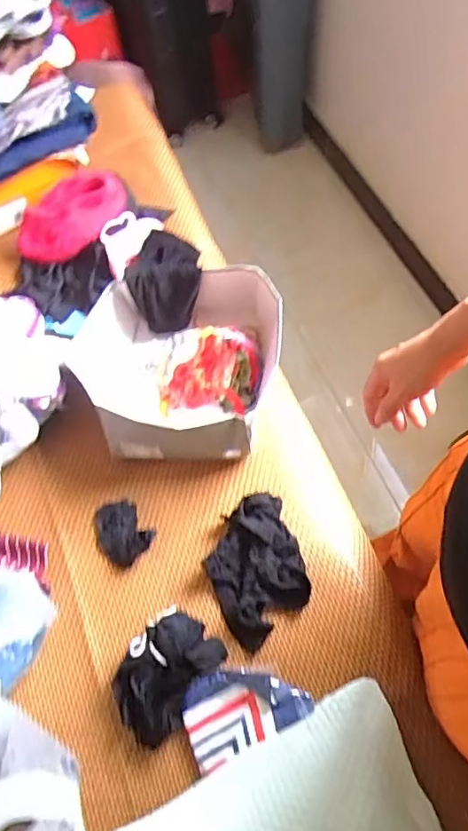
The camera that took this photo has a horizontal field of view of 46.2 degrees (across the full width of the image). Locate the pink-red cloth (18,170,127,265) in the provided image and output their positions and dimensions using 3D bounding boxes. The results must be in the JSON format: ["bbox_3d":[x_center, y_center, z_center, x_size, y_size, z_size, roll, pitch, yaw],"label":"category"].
[{"bbox_3d":[-0.311,-0.377,1.053,0.168,0.096,0.212,38,71,21],"label":"pink-red cloth"}]

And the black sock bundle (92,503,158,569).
[{"bbox_3d":[-0.166,0.164,0.791,0.074,0.035,0.098,-37,66,-15],"label":"black sock bundle"}]

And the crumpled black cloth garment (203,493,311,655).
[{"bbox_3d":[0.028,0.201,0.740,0.122,0.028,0.185,-18,63,-5],"label":"crumpled black cloth garment"}]

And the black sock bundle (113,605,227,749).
[{"bbox_3d":[-0.089,0.323,0.685,0.103,0.041,0.150,30,68,17],"label":"black sock bundle"}]

